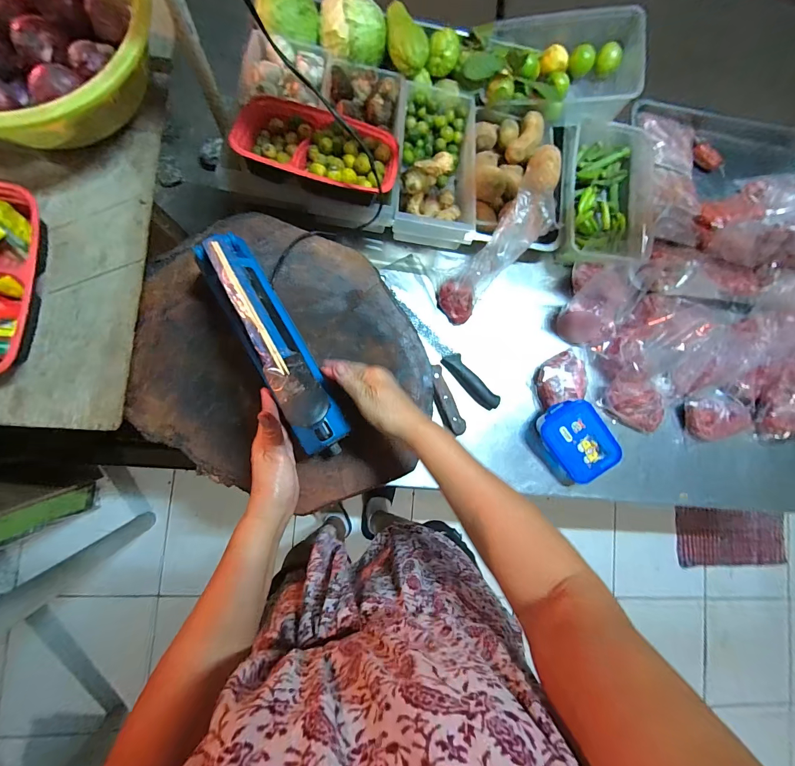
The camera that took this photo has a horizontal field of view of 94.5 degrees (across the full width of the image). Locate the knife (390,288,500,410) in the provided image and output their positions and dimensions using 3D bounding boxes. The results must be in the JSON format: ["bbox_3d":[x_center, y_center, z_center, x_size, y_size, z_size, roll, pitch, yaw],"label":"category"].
[{"bbox_3d":[0.085,-0.056,0.662,0.025,0.032,0.266,-44,94,-9],"label":"knife"}]

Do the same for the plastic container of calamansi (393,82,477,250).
[{"bbox_3d":[0.062,-0.379,0.626,0.132,0.076,0.303,7,73,-9],"label":"plastic container of calamansi"}]

